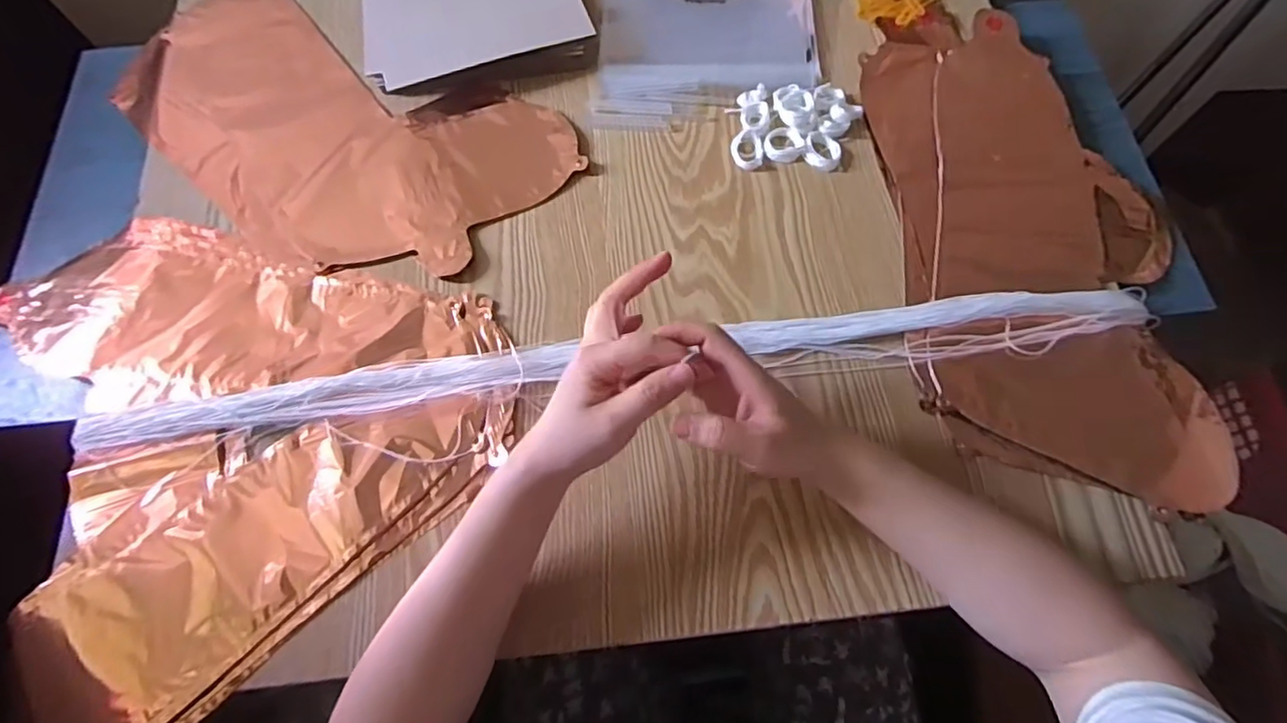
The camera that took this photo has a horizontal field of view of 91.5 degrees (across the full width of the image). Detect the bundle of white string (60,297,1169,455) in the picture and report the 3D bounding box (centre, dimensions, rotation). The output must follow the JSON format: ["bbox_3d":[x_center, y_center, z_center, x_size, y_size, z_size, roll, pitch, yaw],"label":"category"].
[{"bbox_3d":[-0.011,0.000,0.464,0.776,0.030,0.039,-7,68,-1],"label":"bundle of white string"}]

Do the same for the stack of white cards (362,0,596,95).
[{"bbox_3d":[-0.160,-0.341,0.594,0.198,0.030,0.166,-13,69,-3],"label":"stack of white cards"}]

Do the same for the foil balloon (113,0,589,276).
[{"bbox_3d":[-0.285,-0.206,0.565,0.424,0.028,0.219,28,73,9],"label":"foil balloon"}]

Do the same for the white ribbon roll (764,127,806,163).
[{"bbox_3d":[0.121,-0.187,0.543,0.032,0.006,0.032,-1,68,1],"label":"white ribbon roll"}]

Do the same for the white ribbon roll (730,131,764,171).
[{"bbox_3d":[0.090,-0.183,0.543,0.028,0.006,0.037,7,69,4],"label":"white ribbon roll"}]

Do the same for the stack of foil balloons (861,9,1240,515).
[{"bbox_3d":[0.316,-0.111,0.513,0.223,0.016,0.429,-1,68,1],"label":"stack of foil balloons"}]

